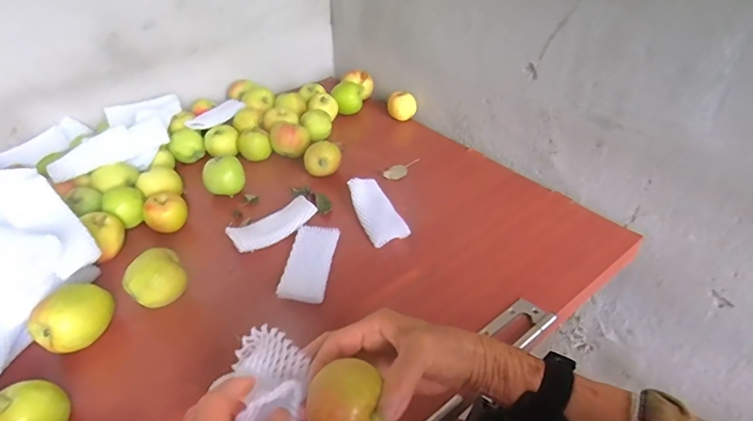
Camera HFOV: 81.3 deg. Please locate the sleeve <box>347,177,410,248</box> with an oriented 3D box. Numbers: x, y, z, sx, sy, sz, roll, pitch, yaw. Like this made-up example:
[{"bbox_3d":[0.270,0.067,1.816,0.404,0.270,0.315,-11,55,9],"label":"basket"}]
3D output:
[{"bbox_3d":[-0.001,-0.002,0.629,0.055,0.014,0.121,-15,52,-19],"label":"sleeve"}]

